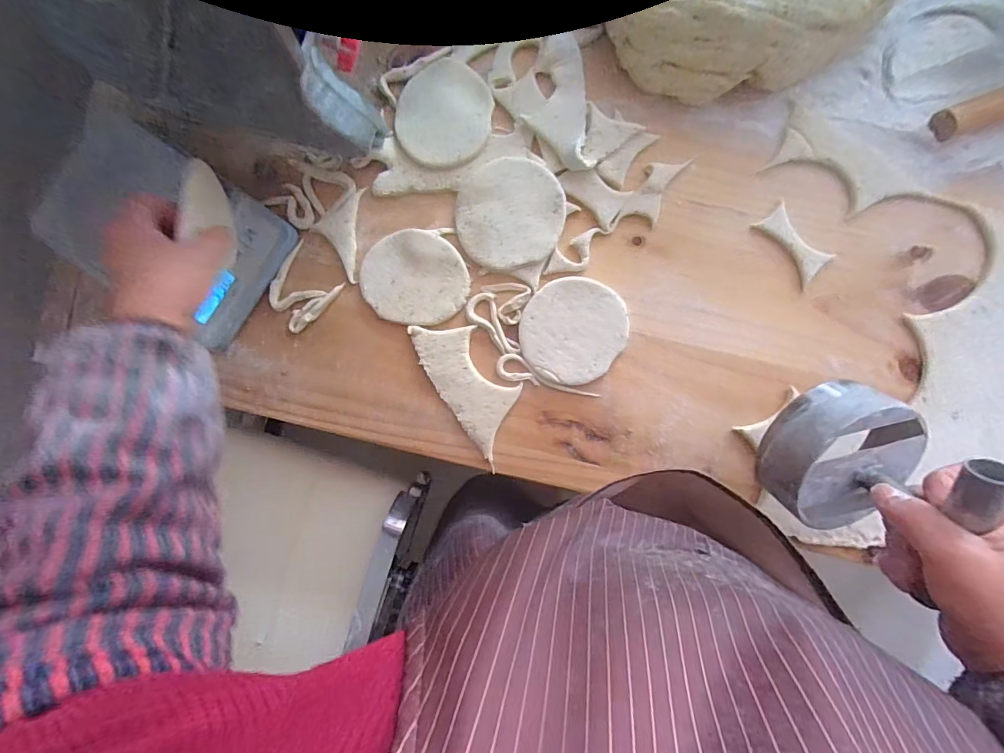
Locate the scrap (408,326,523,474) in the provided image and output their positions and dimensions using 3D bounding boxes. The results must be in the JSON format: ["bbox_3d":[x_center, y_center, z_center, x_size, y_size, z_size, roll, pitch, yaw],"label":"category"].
[{"bbox_3d":[-0.034,0.004,0.477,0.069,0.007,0.153,-37,87,3],"label":"scrap"}]

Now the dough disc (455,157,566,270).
[{"bbox_3d":[0.008,-0.167,0.466,0.108,0.010,0.108,0,89,4],"label":"dough disc"}]

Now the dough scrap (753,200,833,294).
[{"bbox_3d":[0.290,-0.132,0.449,0.035,0.010,0.078,-40,87,3],"label":"dough scrap"}]

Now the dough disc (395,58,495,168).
[{"bbox_3d":[-0.061,-0.276,0.474,0.099,0.009,0.111,-2,89,4],"label":"dough disc"}]

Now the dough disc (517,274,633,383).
[{"bbox_3d":[0.072,-0.048,0.468,0.103,0.008,0.104,0,89,4],"label":"dough disc"}]

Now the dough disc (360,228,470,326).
[{"bbox_3d":[-0.093,-0.104,0.479,0.114,0.008,0.095,8,90,4],"label":"dough disc"}]

